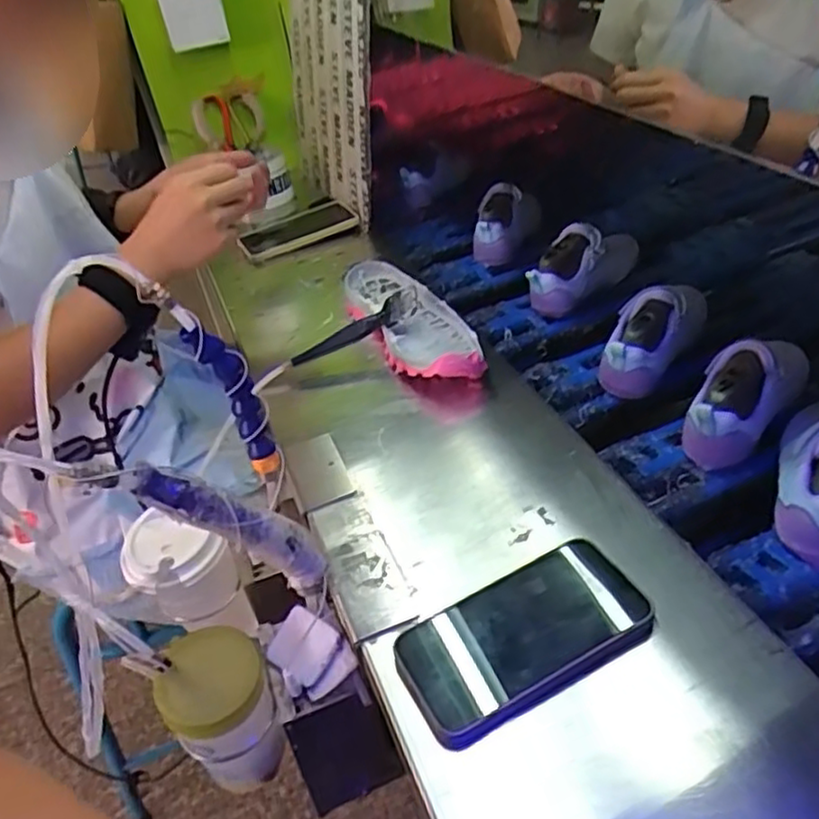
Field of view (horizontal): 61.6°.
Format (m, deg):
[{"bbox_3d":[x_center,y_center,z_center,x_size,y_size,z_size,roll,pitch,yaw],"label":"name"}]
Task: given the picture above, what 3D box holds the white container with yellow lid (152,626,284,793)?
[{"bbox_3d":[-0.139,0.236,0.528,0.071,0.131,0.068,-25,40,-14],"label":"white container with yellow lid"}]

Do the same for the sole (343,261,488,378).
[{"bbox_3d":[-0.002,-0.101,0.756,0.092,0.051,0.262,-25,40,-14],"label":"sole"}]

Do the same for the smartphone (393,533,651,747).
[{"bbox_3d":[0.075,0.147,0.451,0.163,0.015,0.082,-21,41,-18],"label":"smartphone"}]

